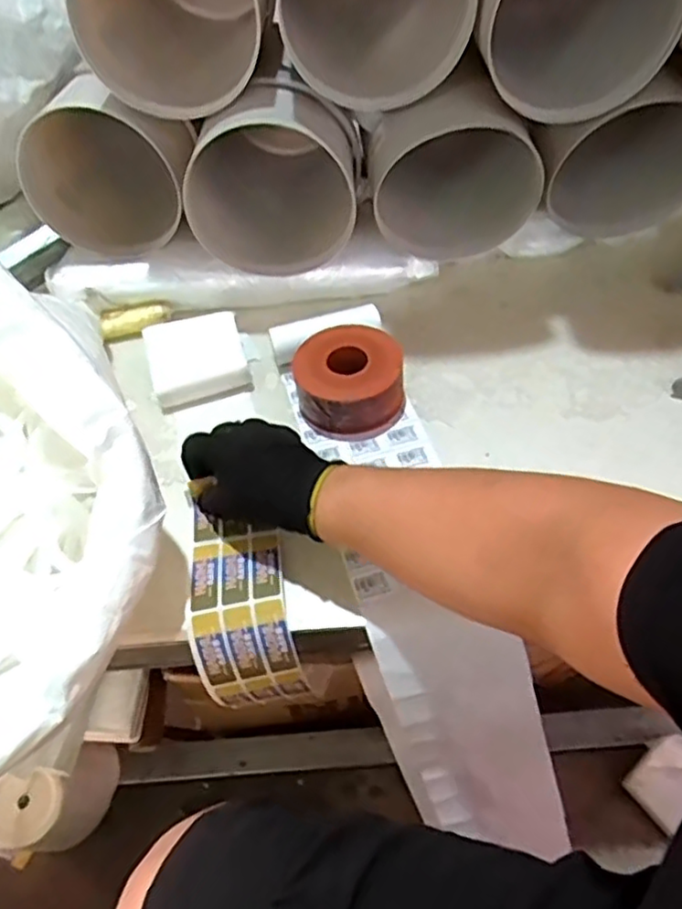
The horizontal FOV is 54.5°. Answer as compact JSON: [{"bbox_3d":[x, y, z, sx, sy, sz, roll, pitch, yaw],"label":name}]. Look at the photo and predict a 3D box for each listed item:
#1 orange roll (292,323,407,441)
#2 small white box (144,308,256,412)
[{"bbox_3d":[0.008,-0.070,0.621,0.099,0.043,0.101,-3,53,4],"label":"orange roll"},{"bbox_3d":[-0.146,-0.098,0.670,0.093,0.023,0.109,-17,54,-7],"label":"small white box"}]

